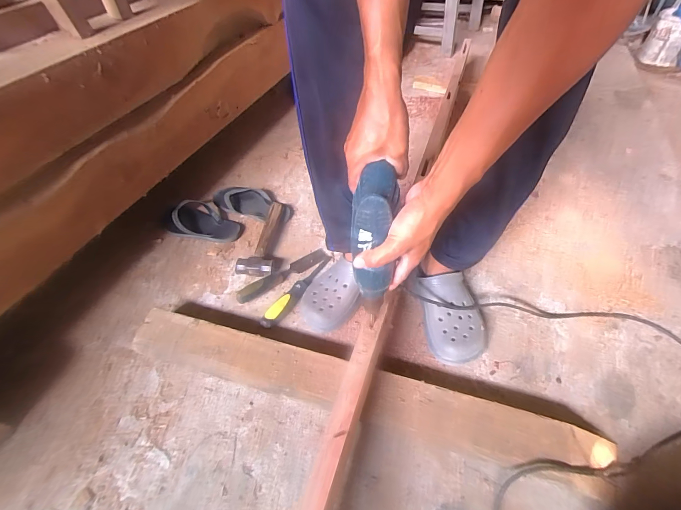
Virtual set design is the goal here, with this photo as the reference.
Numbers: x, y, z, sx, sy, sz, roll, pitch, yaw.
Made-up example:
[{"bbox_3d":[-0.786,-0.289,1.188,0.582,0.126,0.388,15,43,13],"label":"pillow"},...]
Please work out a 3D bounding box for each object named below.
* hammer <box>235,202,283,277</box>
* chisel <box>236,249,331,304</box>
[{"bbox_3d":[-0.206,-0.046,0.868,0.093,0.045,0.246,-2,48,2],"label":"hammer"},{"bbox_3d":[-0.137,0.044,0.796,0.241,0.036,0.048,-29,53,-21],"label":"chisel"}]

